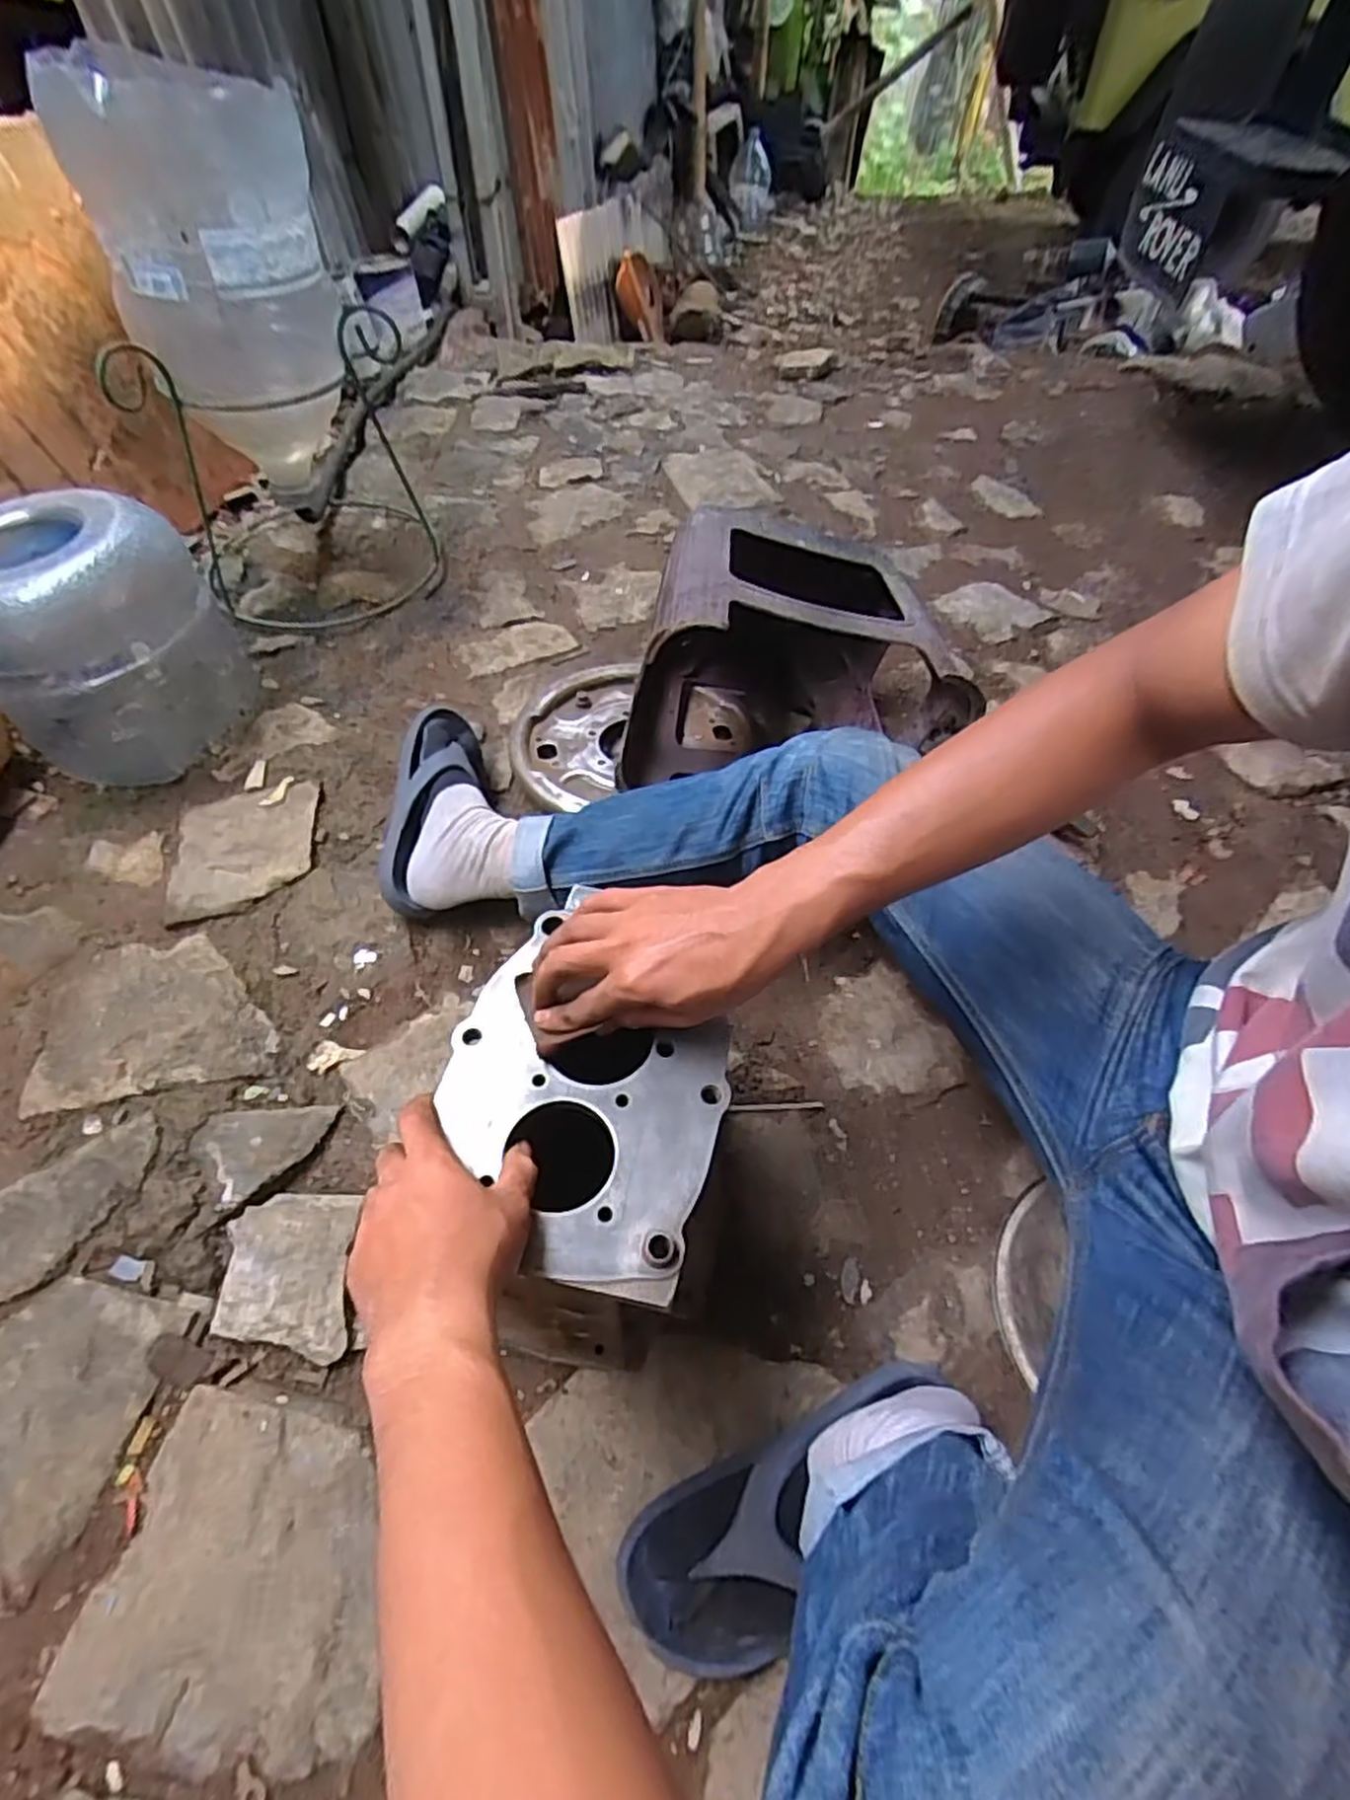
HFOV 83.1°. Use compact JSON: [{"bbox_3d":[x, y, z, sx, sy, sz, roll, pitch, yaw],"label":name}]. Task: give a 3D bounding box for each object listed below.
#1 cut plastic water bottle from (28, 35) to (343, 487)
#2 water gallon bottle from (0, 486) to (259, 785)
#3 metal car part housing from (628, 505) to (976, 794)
[{"bbox_3d":[-0.528,-0.720,0.910,0.237,0.374,0.211,-19,58,-14],"label":"cut plastic water bottle"},{"bbox_3d":[-0.657,-0.303,0.880,0.254,0.254,0.215,-27,61,-21],"label":"water gallon bottle"},{"bbox_3d":[0.133,-0.264,0.878,0.349,0.273,0.274,7,54,1],"label":"metal car part housing"}]

